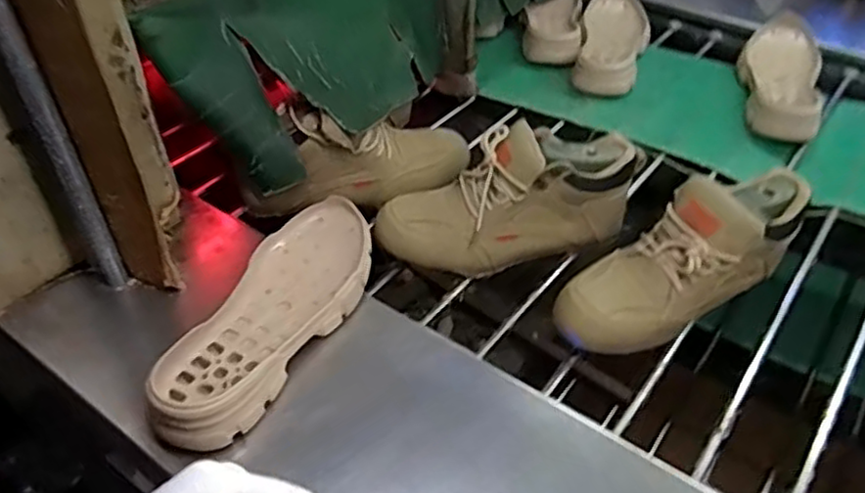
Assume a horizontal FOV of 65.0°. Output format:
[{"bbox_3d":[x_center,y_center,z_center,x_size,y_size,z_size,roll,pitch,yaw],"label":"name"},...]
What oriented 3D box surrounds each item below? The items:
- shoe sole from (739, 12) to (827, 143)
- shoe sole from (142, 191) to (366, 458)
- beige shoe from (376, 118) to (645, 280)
[{"bbox_3d":[0.506,-0.255,0.988,0.115,0.039,0.288,14,46,16],"label":"shoe sole"},{"bbox_3d":[-0.143,0.058,0.607,0.104,0.038,0.289,16,47,18],"label":"shoe sole"},{"bbox_3d":[0.079,-0.047,0.715,0.281,0.131,0.090,-17,43,1],"label":"beige shoe"}]

